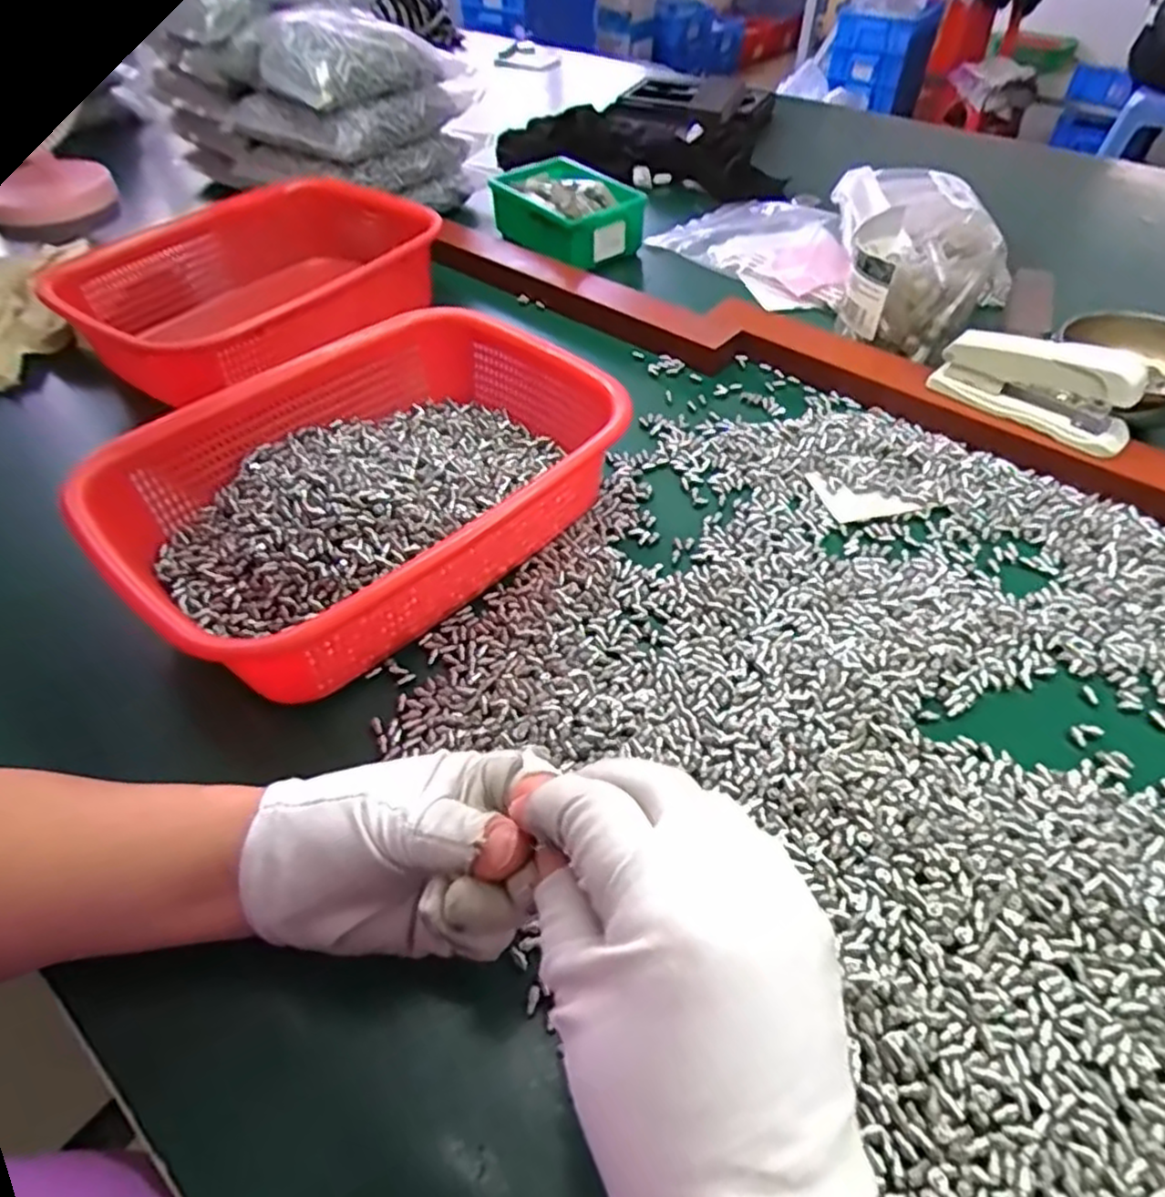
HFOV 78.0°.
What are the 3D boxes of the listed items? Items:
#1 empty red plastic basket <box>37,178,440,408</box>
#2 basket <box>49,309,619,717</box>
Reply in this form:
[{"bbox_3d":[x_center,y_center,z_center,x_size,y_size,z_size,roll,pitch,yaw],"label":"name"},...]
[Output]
[{"bbox_3d":[-0.261,-0.263,0.605,0.296,0.087,0.225,-35,56,-25],"label":"empty red plastic basket"},{"bbox_3d":[-0.118,-0.070,0.433,0.212,0.073,0.273,36,59,28],"label":"basket"}]

